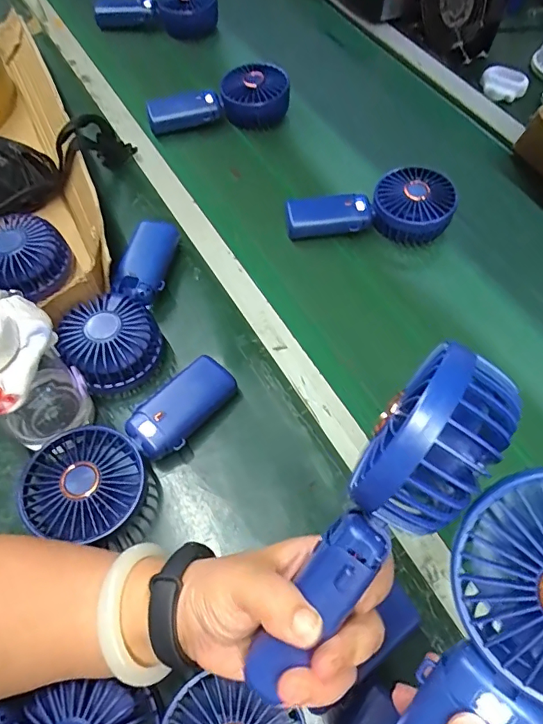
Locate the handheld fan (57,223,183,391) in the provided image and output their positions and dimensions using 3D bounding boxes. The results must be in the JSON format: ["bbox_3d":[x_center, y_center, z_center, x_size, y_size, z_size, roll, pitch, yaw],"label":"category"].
[{"bbox_3d":[-0.134,-0.060,0.448,0.073,0.046,0.181,6,60,1],"label":"handheld fan"}]

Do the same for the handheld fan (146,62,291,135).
[{"bbox_3d":[-0.069,-0.335,0.623,0.182,0.064,0.073,-17,62,-12],"label":"handheld fan"}]

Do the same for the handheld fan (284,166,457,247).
[{"bbox_3d":[0.108,-0.172,0.533,0.178,0.049,0.078,-2,60,-3],"label":"handheld fan"}]

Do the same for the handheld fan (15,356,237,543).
[{"bbox_3d":[-0.109,0.061,0.378,0.082,0.044,0.176,32,64,16],"label":"handheld fan"}]

